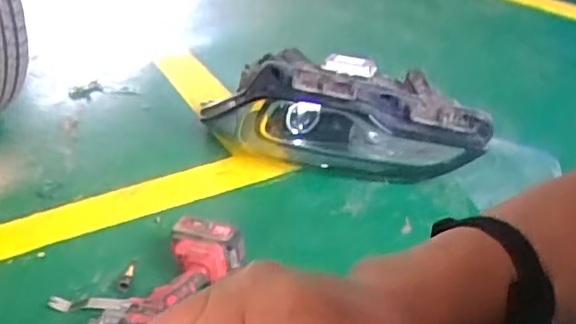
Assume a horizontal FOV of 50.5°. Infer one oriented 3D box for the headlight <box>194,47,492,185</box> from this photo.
[{"bbox_3d":[0.075,-0.101,1.281,0.656,0.222,0.204,3,31,16],"label":"headlight"}]

